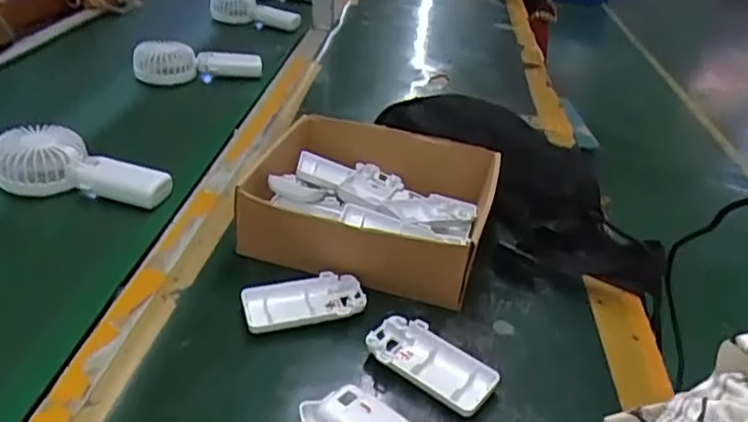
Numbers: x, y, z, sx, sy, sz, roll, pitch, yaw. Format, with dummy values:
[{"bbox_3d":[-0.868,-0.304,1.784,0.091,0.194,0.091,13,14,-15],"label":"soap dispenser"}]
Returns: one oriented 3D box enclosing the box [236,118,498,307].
[{"bbox_3d":[0.004,-0.011,0.588,0.205,0.065,0.204,14,32,12],"label":"box"}]

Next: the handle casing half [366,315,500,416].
[{"bbox_3d":[0.040,0.110,0.446,0.097,0.016,0.047,26,36,29],"label":"handle casing half"}]

